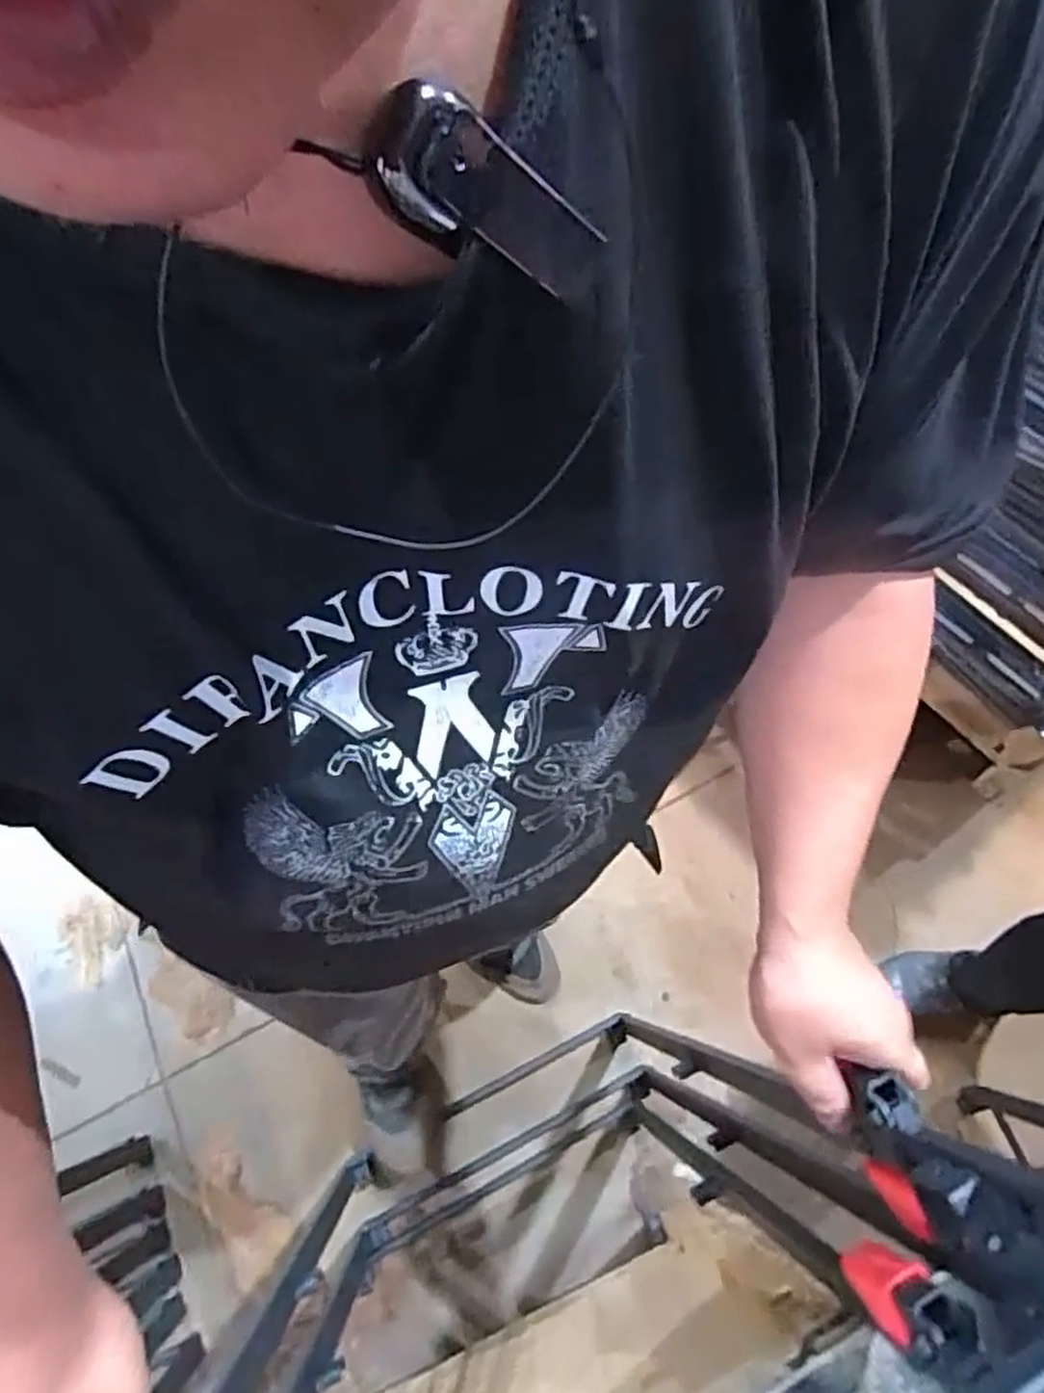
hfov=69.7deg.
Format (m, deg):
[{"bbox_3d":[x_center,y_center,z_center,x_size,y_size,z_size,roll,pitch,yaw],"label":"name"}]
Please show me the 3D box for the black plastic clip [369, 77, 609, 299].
[{"bbox_3d":[-0.007,-0.105,0.162,0.053,0.026,0.013,15,56,-30],"label":"black plastic clip"}]

